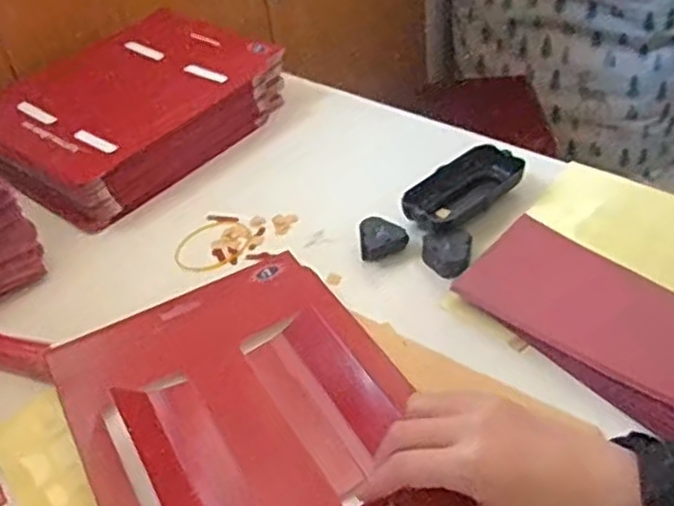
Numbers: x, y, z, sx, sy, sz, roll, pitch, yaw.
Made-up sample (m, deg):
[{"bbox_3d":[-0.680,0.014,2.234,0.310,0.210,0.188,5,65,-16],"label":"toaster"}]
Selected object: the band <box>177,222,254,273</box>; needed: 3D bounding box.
[{"bbox_3d":[-0.104,-0.007,0.595,0.058,0.004,0.066,20,48,28],"label":"band"}]

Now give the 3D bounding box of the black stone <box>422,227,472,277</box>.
[{"bbox_3d":[0.085,-0.002,0.552,0.037,0.014,0.045,-3,42,6],"label":"black stone"}]

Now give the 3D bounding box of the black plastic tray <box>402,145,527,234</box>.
[{"bbox_3d":[0.106,-0.055,0.594,0.110,0.019,0.051,-33,47,-26],"label":"black plastic tray"}]

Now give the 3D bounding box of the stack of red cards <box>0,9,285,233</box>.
[{"bbox_3d":[-0.213,-0.147,0.719,0.214,0.061,0.276,26,51,33],"label":"stack of red cards"}]

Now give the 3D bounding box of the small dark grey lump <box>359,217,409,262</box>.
[{"bbox_3d":[0.037,-0.012,0.570,0.037,0.015,0.036,-5,41,3],"label":"small dark grey lump"}]

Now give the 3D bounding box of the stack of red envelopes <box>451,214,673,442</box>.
[{"bbox_3d":[0.180,0.042,0.484,0.109,0.015,0.190,-32,47,-25],"label":"stack of red envelopes"}]

